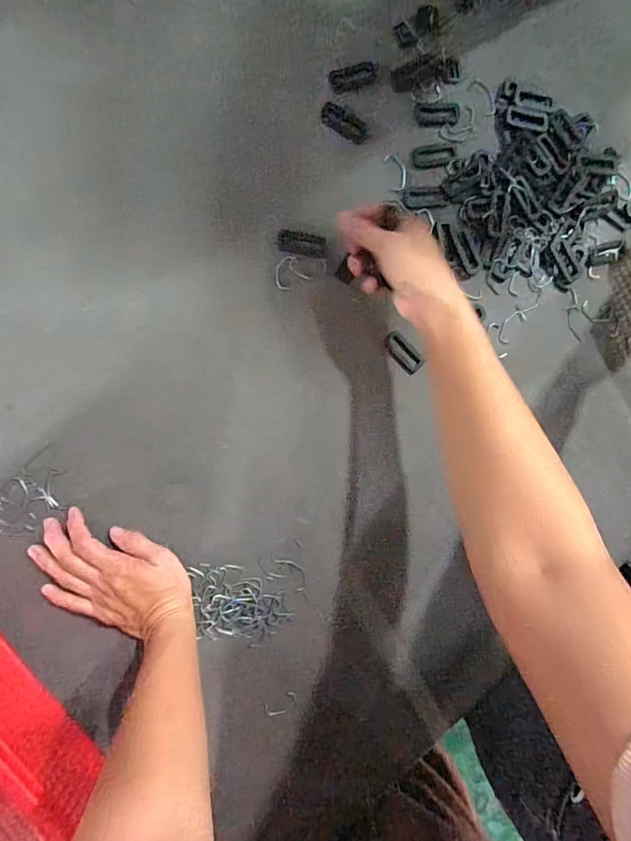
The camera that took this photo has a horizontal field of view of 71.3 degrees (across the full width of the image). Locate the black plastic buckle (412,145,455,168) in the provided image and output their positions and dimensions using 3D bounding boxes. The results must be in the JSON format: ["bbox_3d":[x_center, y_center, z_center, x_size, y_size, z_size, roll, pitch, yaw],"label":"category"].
[{"bbox_3d":[0.124,-0.280,0.465,0.046,0.005,0.023,-8,92,-5],"label":"black plastic buckle"}]

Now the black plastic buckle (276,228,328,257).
[{"bbox_3d":[-0.014,-0.178,0.445,0.050,0.005,0.022,9,91,-5],"label":"black plastic buckle"}]

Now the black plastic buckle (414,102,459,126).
[{"bbox_3d":[0.128,-0.324,0.464,0.046,0.006,0.024,1,91,-5],"label":"black plastic buckle"}]

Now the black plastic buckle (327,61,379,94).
[{"bbox_3d":[0.041,-0.359,0.460,0.051,0.004,0.024,-18,93,-5],"label":"black plastic buckle"}]

